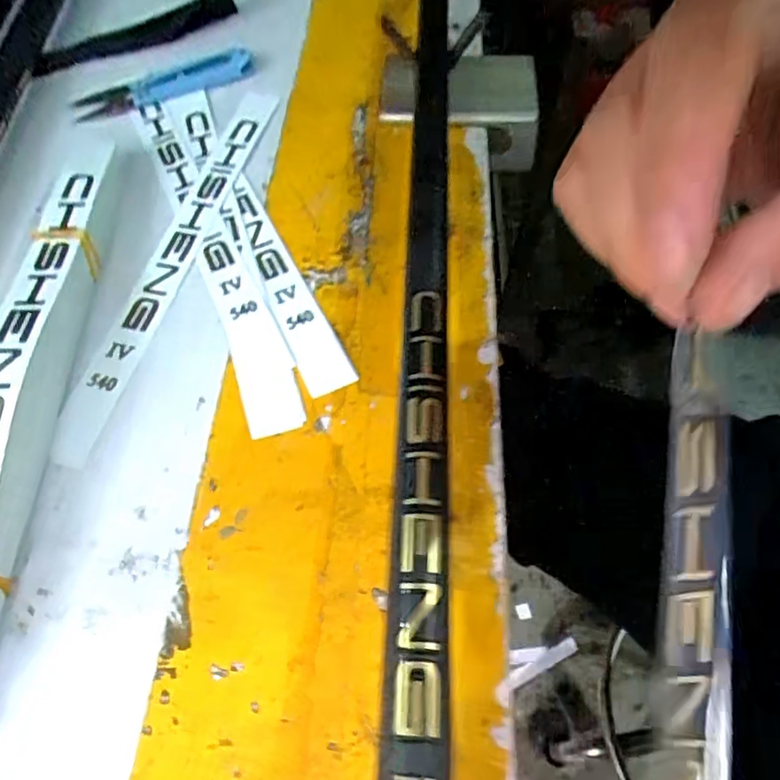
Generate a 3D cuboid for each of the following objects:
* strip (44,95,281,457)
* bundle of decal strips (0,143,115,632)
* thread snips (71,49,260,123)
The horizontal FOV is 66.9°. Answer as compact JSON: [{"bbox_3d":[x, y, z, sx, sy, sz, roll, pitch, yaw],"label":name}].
[{"bbox_3d":[-0.101,-0.065,0.275,0.022,0.004,0.216,13,62,6],"label":"strip"},{"bbox_3d":[-0.137,-0.005,0.226,0.030,0.027,0.239,-3,60,-1],"label":"bundle of decal strips"},{"bbox_3d":[-0.125,-0.172,0.328,0.099,0.008,0.023,-18,62,-10],"label":"thread snips"}]

